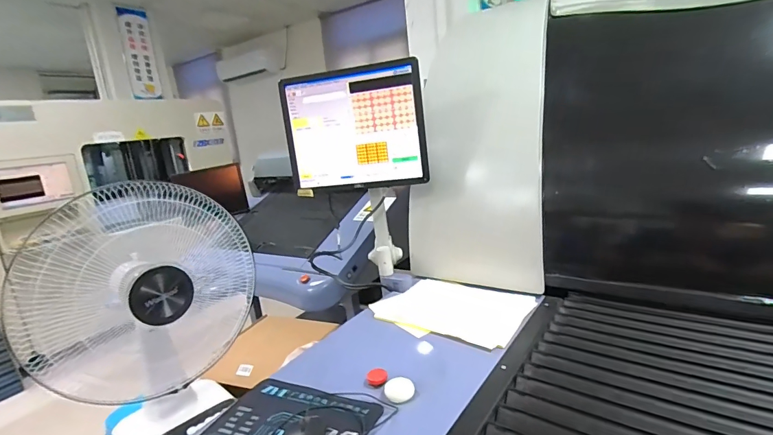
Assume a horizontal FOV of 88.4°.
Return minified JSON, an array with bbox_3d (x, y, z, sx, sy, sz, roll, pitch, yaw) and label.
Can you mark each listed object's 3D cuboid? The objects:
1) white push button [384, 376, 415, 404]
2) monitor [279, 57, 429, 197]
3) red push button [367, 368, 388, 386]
[{"bbox_3d":[0.023,0.305,0.703,0.052,0.014,0.055,-7,13,-3],"label":"white push button"},{"bbox_3d":[-0.086,-0.229,1.038,0.368,0.300,0.047,-3,14,16],"label":"monitor"},{"bbox_3d":[-0.017,0.303,0.756,0.039,0.012,0.036,-7,13,-3],"label":"red push button"}]

